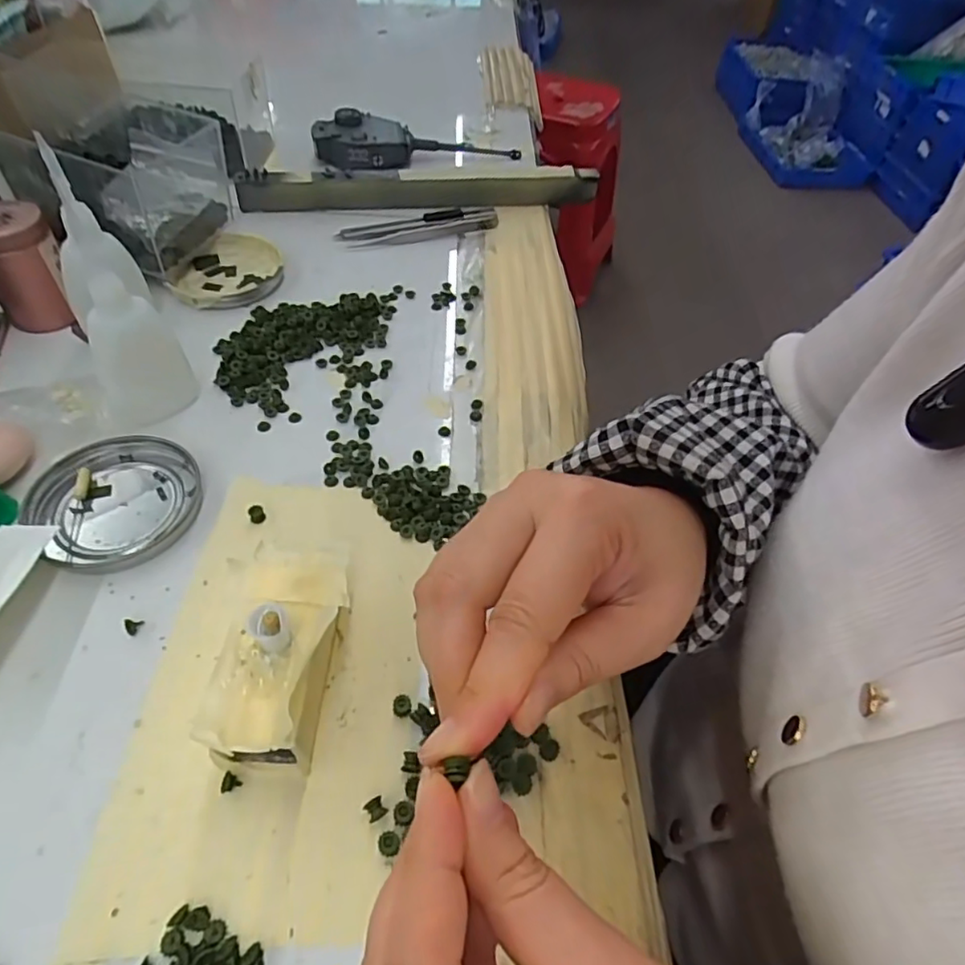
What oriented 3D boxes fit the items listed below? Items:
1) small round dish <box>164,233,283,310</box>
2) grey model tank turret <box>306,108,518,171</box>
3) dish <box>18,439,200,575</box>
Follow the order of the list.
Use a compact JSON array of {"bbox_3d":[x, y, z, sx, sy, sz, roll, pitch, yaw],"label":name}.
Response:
[{"bbox_3d":[-0.181,-0.150,0.433,0.073,0.013,0.081,-10,53,-14],"label":"small round dish"},{"bbox_3d":[-0.057,-0.313,0.557,0.186,0.030,0.055,-10,53,-14],"label":"grey model tank turret"},{"bbox_3d":[-0.182,0.010,0.304,0.076,0.012,0.075,3,51,-4],"label":"dish"}]

